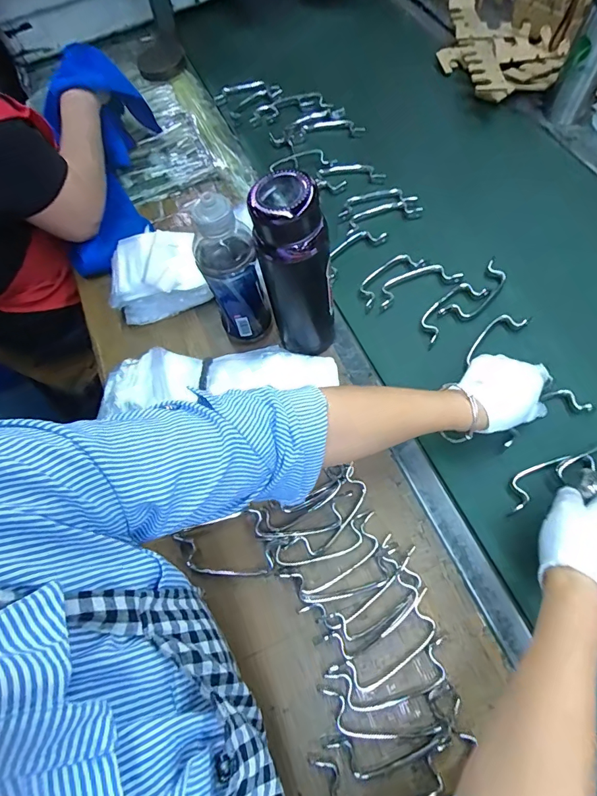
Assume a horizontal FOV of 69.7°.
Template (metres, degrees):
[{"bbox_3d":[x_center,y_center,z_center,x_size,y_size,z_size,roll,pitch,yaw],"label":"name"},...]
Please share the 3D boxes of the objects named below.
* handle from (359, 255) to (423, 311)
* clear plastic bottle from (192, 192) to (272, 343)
[{"bbox_3d":[0.130,-0.177,0.628,0.114,0.008,0.038,-39,67,-16],"label":"handle"},{"bbox_3d":[-0.078,-0.145,0.513,0.067,0.221,0.059,-17,63,-5],"label":"clear plastic bottle"}]

